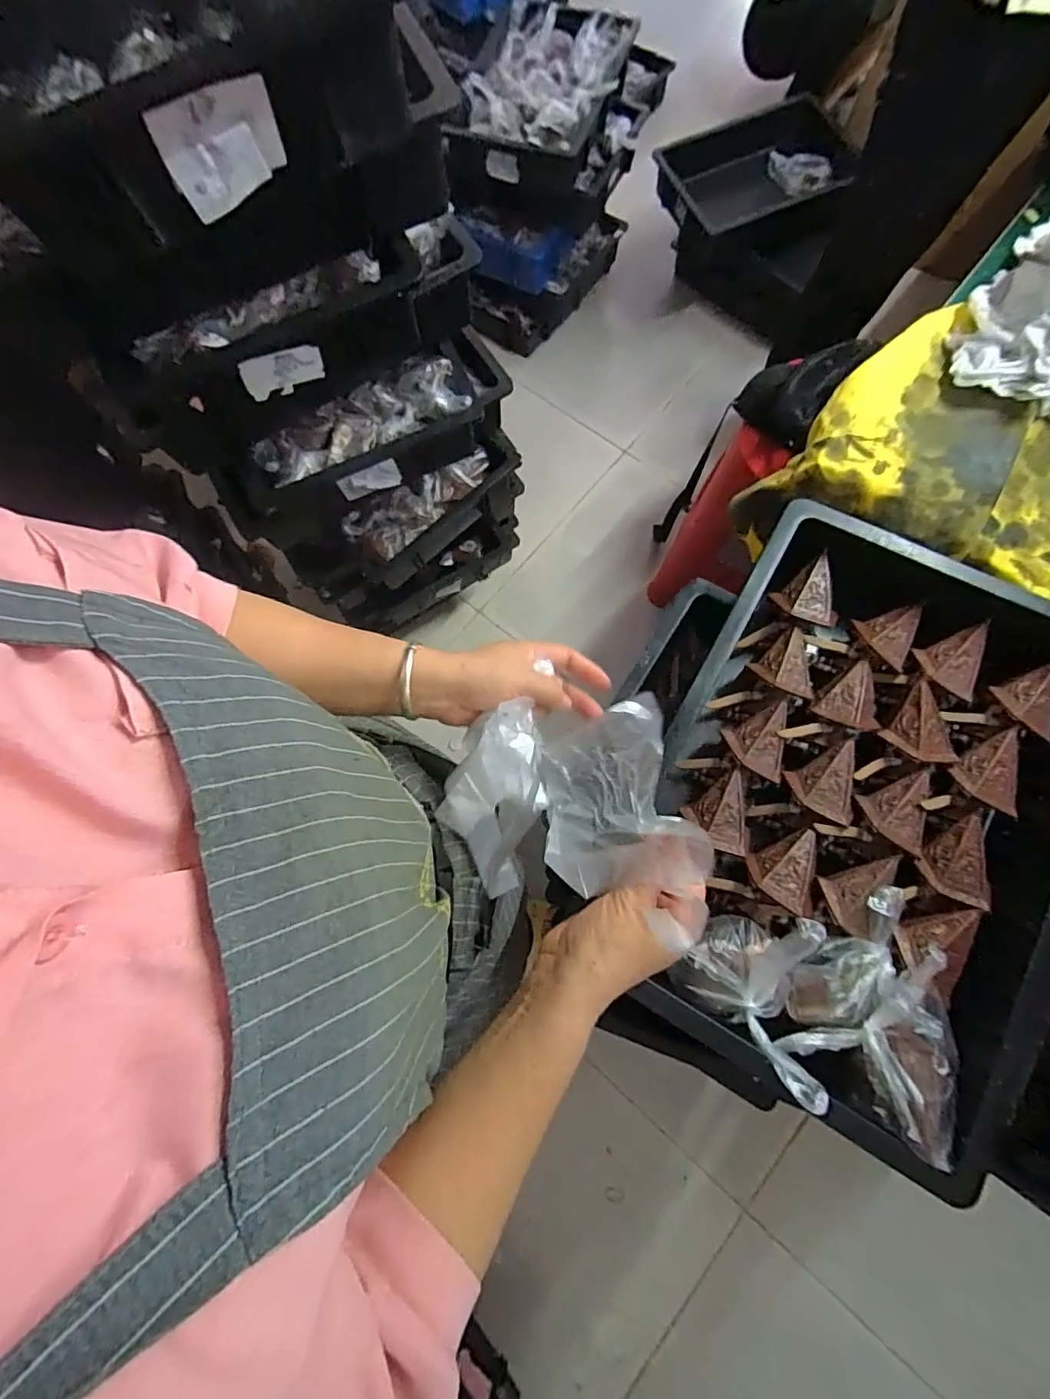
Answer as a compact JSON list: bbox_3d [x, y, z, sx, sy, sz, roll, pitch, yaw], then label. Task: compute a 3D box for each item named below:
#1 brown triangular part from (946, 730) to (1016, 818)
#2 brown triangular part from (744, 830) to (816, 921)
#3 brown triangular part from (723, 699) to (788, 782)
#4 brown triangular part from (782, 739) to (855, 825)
[{"bbox_3d":[0.408,0.062,0.470,0.068,0.012,0.052,-37,77,-8],"label":"brown triangular part"},{"bbox_3d":[0.217,0.144,0.463,0.052,0.021,0.066,8,75,4],"label":"brown triangular part"},{"bbox_3d":[0.209,0.036,0.497,0.050,0.018,0.070,9,75,4],"label":"brown triangular part"},{"bbox_3d":[0.268,0.076,0.475,0.062,0.014,0.058,-24,62,4],"label":"brown triangular part"}]

